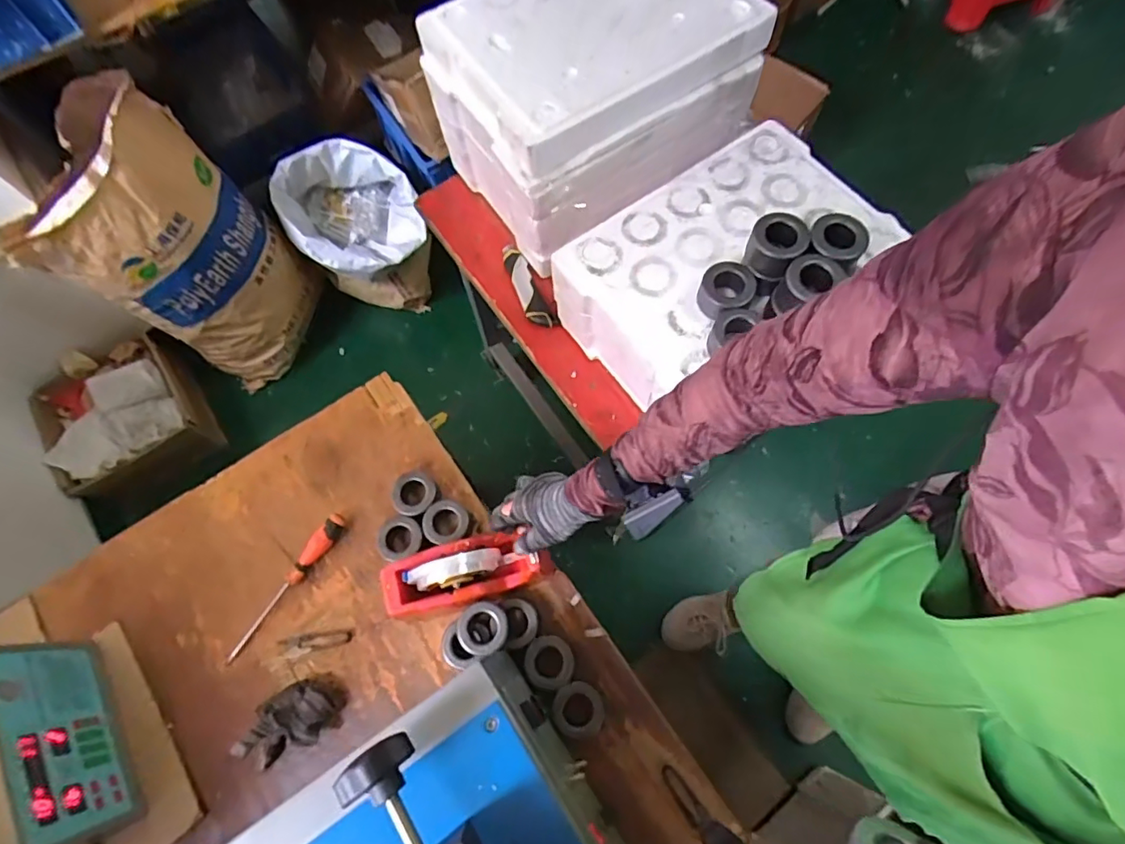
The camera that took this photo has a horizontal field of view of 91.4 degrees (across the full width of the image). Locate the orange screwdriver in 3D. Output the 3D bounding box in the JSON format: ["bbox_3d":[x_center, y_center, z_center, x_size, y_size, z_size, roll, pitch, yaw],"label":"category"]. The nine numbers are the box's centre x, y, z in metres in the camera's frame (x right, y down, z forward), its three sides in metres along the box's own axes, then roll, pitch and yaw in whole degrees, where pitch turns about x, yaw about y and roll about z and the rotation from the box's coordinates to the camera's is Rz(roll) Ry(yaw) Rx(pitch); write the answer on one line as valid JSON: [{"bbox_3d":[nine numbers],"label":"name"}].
[{"bbox_3d":[-0.370,0.220,0.732,0.023,0.037,0.225,33,73,13],"label":"orange screwdriver"}]

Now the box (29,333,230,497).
[{"bbox_3d":[-1.122,-0.016,1.403,0.348,0.201,0.361,-32,71,-10],"label":"box"}]

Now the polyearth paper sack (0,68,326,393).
[{"bbox_3d":[-0.865,-0.383,1.299,0.291,0.595,0.408,19,71,9],"label":"polyearth paper sack"}]

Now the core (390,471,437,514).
[{"bbox_3d":[-0.207,0.101,0.764,0.059,0.028,0.059,-1,69,1],"label":"core"}]

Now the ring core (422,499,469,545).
[{"bbox_3d":[-0.159,0.138,0.750,0.059,0.031,0.058,-1,69,1],"label":"ring core"}]

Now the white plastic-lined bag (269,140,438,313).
[{"bbox_3d":[-0.544,-0.509,1.495,0.309,0.366,0.328,-33,72,-10],"label":"white plastic-lined bag"}]

